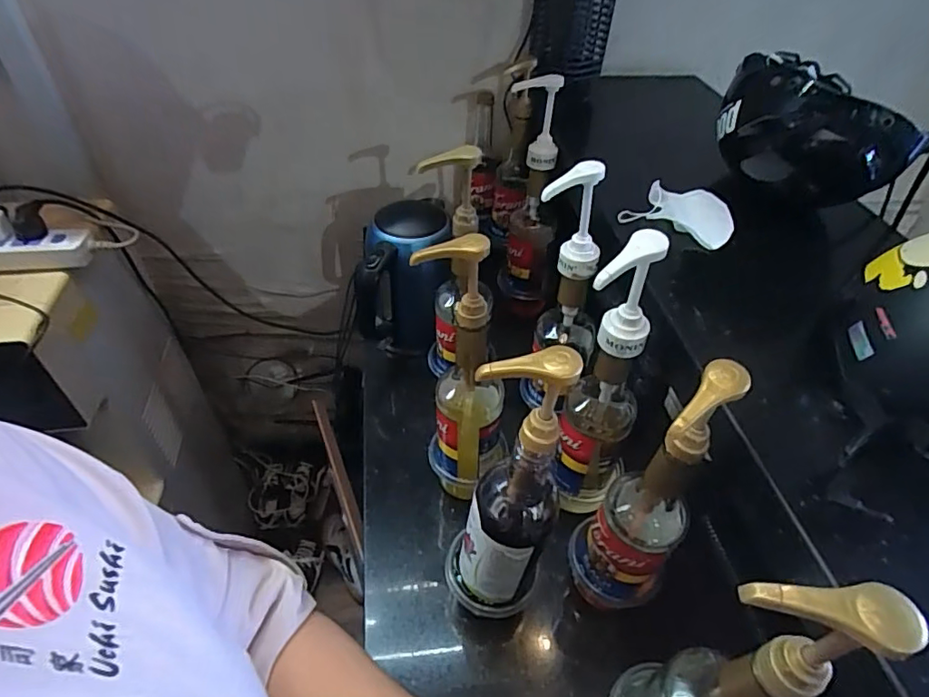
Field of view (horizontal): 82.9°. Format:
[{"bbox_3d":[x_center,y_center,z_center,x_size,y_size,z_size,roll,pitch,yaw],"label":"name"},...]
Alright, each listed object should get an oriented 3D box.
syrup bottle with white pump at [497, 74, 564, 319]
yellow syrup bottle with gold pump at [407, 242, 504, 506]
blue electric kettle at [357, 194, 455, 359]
[{"bbox_3d":[0.102,-0.216,0.832,0.090,0.368,0.099,13,46,11],"label":"syrup bottle with white pump"},{"bbox_3d":[-0.001,0.053,0.586,0.093,0.382,0.072,3,45,0],"label":"yellow syrup bottle with gold pump"},{"bbox_3d":[-0.085,-0.095,0.830,0.128,0.215,0.148,4,45,2],"label":"blue electric kettle"}]

